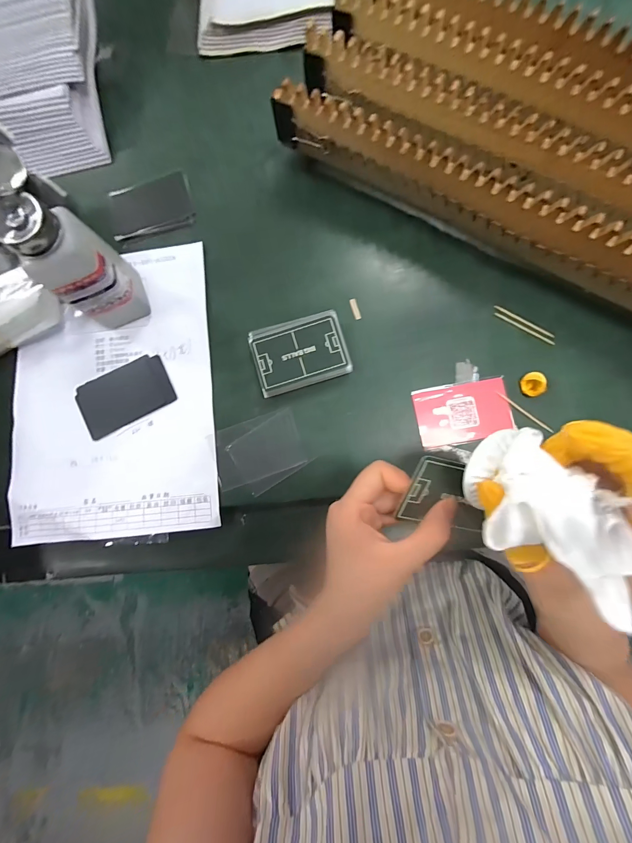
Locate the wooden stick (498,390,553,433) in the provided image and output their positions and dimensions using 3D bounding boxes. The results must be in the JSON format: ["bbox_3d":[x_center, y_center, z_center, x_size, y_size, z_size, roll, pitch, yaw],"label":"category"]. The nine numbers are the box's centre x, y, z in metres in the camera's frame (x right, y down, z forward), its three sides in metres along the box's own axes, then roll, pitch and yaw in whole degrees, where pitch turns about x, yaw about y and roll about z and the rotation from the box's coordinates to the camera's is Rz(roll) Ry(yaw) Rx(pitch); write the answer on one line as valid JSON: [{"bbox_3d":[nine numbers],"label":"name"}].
[{"bbox_3d":[0.194,-0.010,0.317,0.056,0.004,0.005,41,88,8],"label":"wooden stick"}]

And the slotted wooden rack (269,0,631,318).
[{"bbox_3d":[0.249,-0.218,0.300,0.558,0.079,0.182,30,86,7],"label":"slotted wooden rack"}]

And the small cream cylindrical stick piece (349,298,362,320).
[{"bbox_3d":[0.040,-0.114,0.344,0.007,0.004,0.023,-16,82,3],"label":"small cream cylindrical stick piece"}]

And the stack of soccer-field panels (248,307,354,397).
[{"bbox_3d":[-0.015,-0.066,0.333,0.088,0.016,0.065,-17,82,2],"label":"stack of soccer-field panels"}]

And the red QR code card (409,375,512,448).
[{"bbox_3d":[0.140,-0.008,0.323,0.085,0.004,0.053,-11,82,3],"label":"red QR code card"}]

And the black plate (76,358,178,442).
[{"bbox_3d":[-0.197,-0.028,0.351,0.097,0.005,0.060,-27,82,1],"label":"black plate"}]

